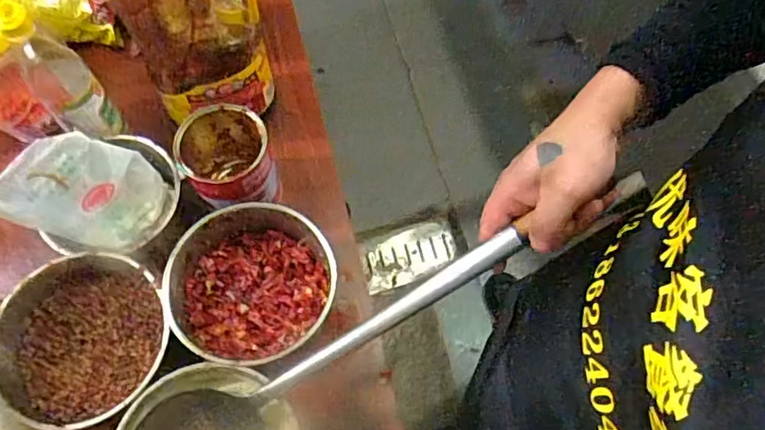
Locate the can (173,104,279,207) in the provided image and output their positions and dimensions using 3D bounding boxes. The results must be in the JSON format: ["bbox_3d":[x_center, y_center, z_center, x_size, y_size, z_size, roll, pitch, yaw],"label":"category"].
[{"bbox_3d":[-0.186,-0.061,0.681,0.101,0.124,0.102,1,66,-1],"label":"can"}]

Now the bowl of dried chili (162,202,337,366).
[{"bbox_3d":[-0.147,0.070,0.622,0.169,0.079,0.159,1,66,-1],"label":"bowl of dried chili"}]

